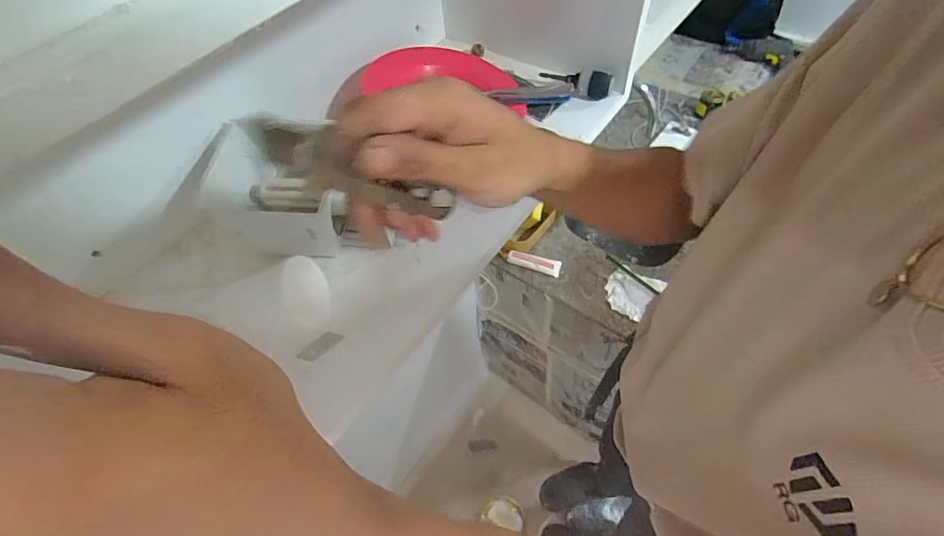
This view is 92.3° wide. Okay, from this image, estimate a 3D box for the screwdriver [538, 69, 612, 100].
[{"bbox_3d":[0.147,-0.265,0.644,0.102,0.034,0.026,14,58,14],"label":"screwdriver"}]

